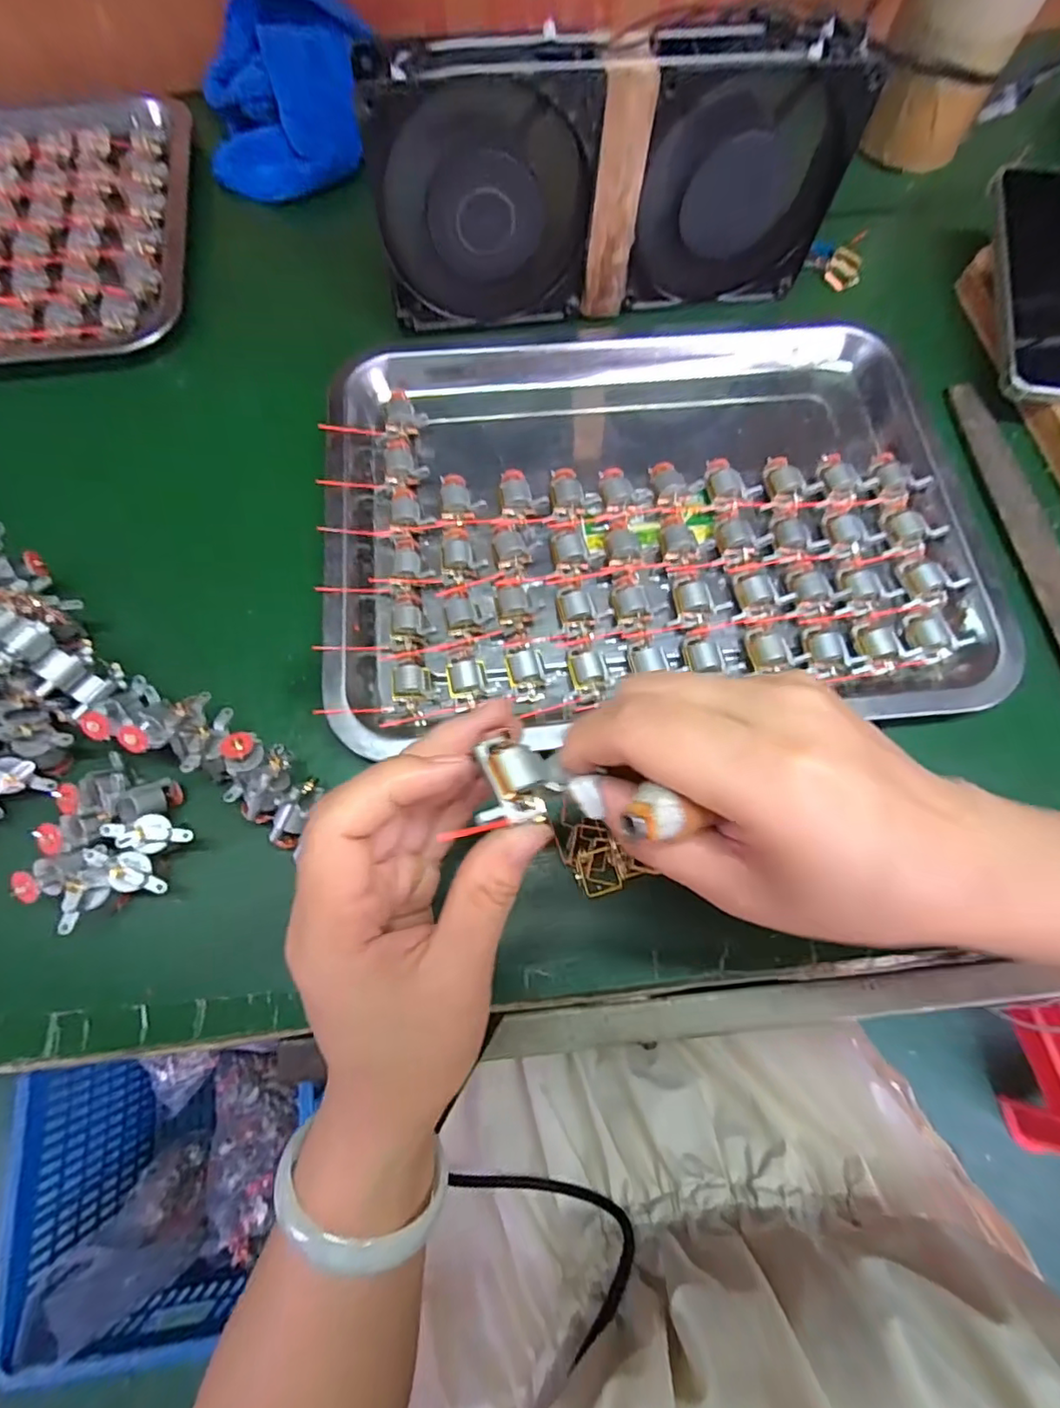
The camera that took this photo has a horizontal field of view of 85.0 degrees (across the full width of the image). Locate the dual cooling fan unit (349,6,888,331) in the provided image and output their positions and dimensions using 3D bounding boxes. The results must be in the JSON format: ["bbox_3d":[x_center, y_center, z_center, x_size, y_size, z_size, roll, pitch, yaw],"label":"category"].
[{"bbox_3d":[0.047,-0.295,0.326,0.260,0.124,0.036,-9,71,-4],"label":"dual cooling fan unit"}]

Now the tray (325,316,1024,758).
[{"bbox_3d":[0.063,-0.119,0.326,0.341,0.017,0.274,-5,71,-2],"label":"tray"}]

